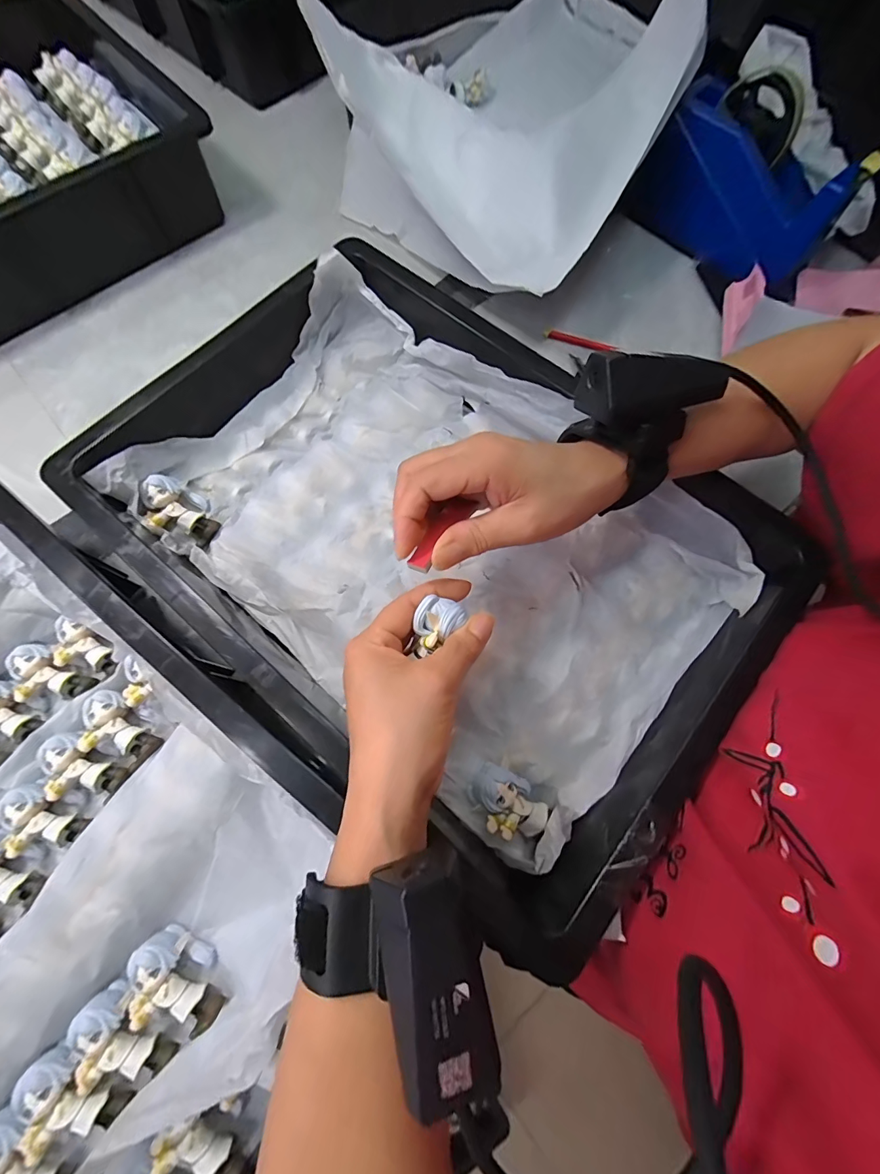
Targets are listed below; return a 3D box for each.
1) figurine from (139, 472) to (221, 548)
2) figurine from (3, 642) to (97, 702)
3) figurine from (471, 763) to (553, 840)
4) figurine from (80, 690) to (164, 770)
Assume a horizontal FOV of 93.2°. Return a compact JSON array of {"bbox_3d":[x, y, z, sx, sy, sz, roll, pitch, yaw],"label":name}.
[{"bbox_3d":[-0.205,-0.058,0.330,0.059,0.019,0.039,32,83,-17],"label":"figurine"},{"bbox_3d":[-0.289,0.068,0.305,0.061,0.015,0.035,27,74,7],"label":"figurine"},{"bbox_3d":[0.045,0.139,0.268,0.053,0.022,0.035,26,74,6],"label":"figurine"},{"bbox_3d":[-0.229,0.103,0.293,0.058,0.020,0.033,42,77,10],"label":"figurine"}]

